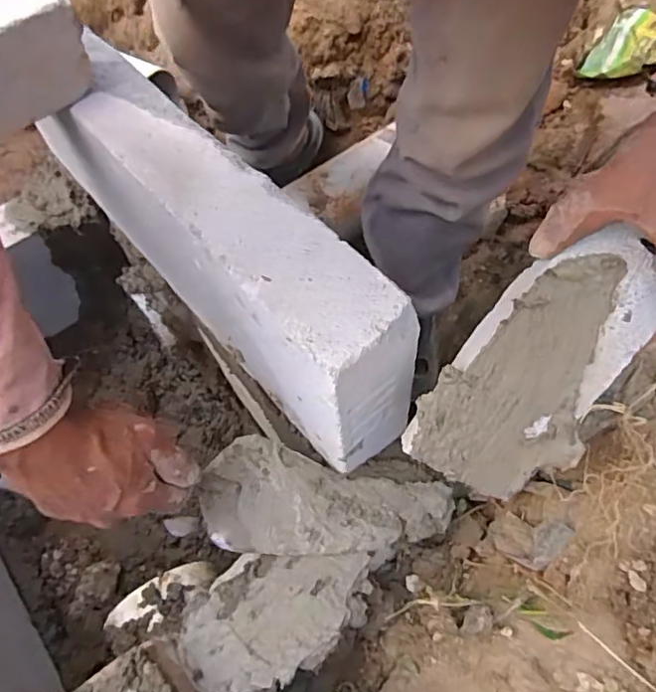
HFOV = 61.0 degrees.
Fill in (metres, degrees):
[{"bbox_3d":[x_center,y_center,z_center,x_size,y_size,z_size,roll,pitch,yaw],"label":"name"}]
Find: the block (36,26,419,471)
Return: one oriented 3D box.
[{"bbox_3d":[-0.083,-0.070,0.483,0.079,0.175,0.372,-38,65,-19],"label":"block"}]

